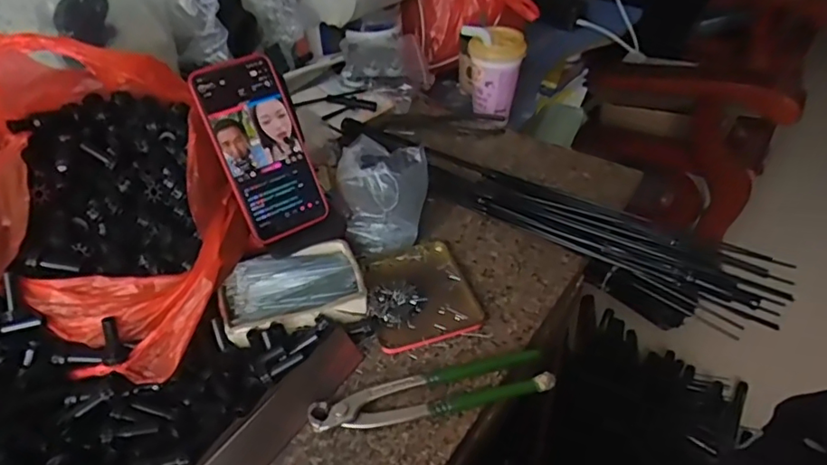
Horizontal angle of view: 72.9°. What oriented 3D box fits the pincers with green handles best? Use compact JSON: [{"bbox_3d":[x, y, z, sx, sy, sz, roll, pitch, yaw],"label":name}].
[{"bbox_3d":[0.015,0.131,0.461,0.196,0.015,0.040,-8,43,-8],"label":"pincers with green handles"}]

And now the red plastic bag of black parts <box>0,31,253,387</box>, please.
[{"bbox_3d":[-0.268,-0.034,0.475,0.203,0.202,0.262,-34,51,-31],"label":"red plastic bag of black parts"}]

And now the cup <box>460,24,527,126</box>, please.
[{"bbox_3d":[0.118,-0.243,0.824,0.079,0.133,0.081,-1,42,0],"label":"cup"}]

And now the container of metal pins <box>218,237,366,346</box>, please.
[{"bbox_3d":[-0.112,0.054,0.523,0.124,0.026,0.087,-14,44,-14],"label":"container of metal pins"}]

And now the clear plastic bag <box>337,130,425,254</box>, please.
[{"bbox_3d":[-0.032,-0.046,0.605,0.099,0.078,0.114,-5,42,-4],"label":"clear plastic bag"}]

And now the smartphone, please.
[{"bbox_3d":[-0.138,-0.078,0.517,0.079,0.163,0.012,-26,14,-25],"label":"smartphone"}]

